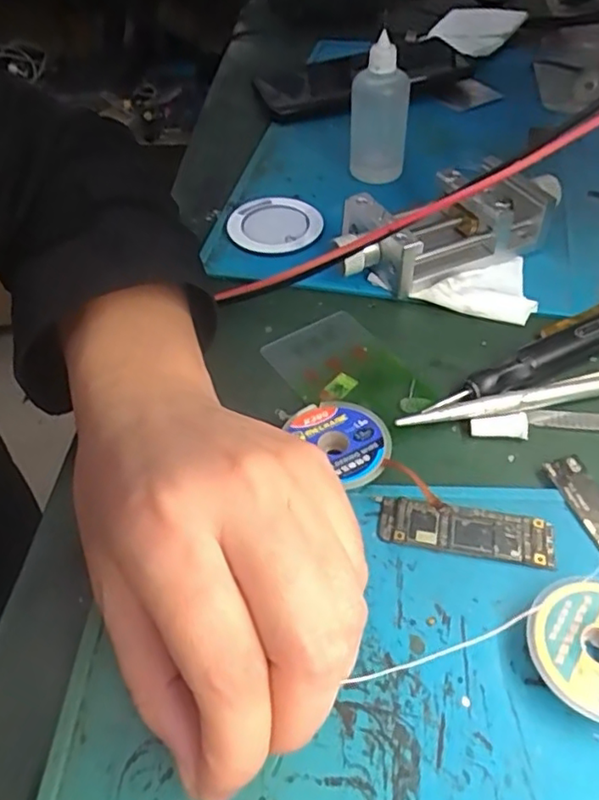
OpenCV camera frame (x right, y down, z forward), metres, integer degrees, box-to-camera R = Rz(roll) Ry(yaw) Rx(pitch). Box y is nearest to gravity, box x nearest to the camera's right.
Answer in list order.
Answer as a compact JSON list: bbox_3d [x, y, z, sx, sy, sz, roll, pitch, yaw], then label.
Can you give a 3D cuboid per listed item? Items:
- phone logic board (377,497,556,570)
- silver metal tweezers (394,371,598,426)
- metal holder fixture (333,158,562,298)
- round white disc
[{"bbox_3d":[0.063,0.050,0.234,0.064,0.006,0.019,8,49,10],"label":"phone logic board"},{"bbox_3d":[0.106,-0.001,0.276,0.124,0.009,0.014,-13,49,-8],"label":"silver metal tweezers"},{"bbox_3d":[0.079,-0.098,0.342,0.139,0.036,0.065,-26,52,-19],"label":"metal holder fixture"},{"bbox_3d":[-0.015,-0.107,0.375,0.055,0.006,0.055,-2,48,2],"label":"round white disc"}]

